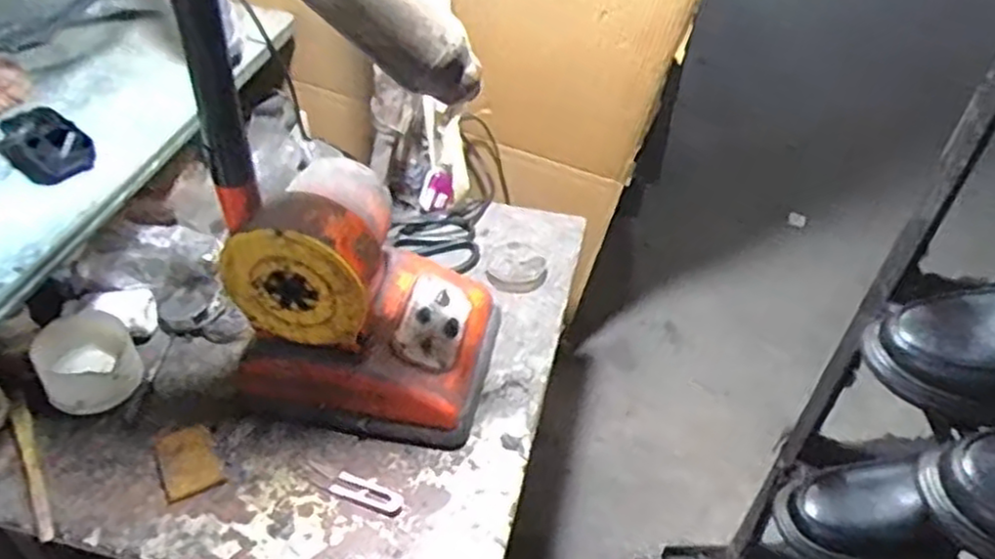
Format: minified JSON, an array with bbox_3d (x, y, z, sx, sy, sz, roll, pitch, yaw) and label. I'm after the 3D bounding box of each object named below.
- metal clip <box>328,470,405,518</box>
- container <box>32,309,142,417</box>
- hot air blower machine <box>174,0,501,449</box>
[{"bbox_3d":[-0.120,0.199,0.684,0.069,0.007,0.028,16,45,14],"label":"metal clip"},{"bbox_3d":[-0.408,0.081,0.732,0.083,0.063,0.080,1,44,-1],"label":"container"},{"bbox_3d":[-0.116,-0.098,0.605,0.215,0.507,0.181,11,44,9],"label":"hot air blower machine"}]

